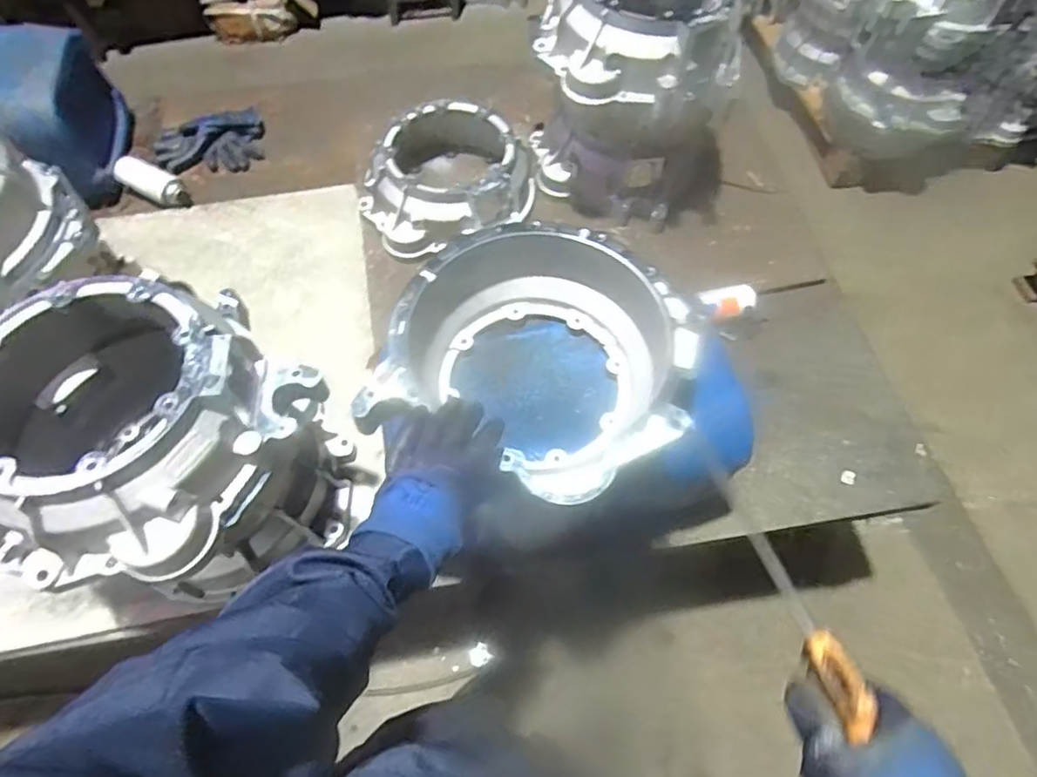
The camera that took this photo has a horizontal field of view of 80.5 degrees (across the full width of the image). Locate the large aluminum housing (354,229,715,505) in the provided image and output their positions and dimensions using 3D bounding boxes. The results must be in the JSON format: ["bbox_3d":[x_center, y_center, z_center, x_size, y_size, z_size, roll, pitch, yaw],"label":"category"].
[{"bbox_3d":[0.023,-0.025,0.706,0.312,0.130,0.308,0,62,-1],"label":"large aluminum housing"}]

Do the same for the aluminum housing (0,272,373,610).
[{"bbox_3d":[-0.435,0.066,0.776,0.331,0.376,0.361,24,64,12],"label":"aluminum housing"}]

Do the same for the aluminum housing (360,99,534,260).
[{"bbox_3d":[-0.131,-0.377,1.140,0.306,0.133,0.271,-26,65,-14],"label":"aluminum housing"}]

